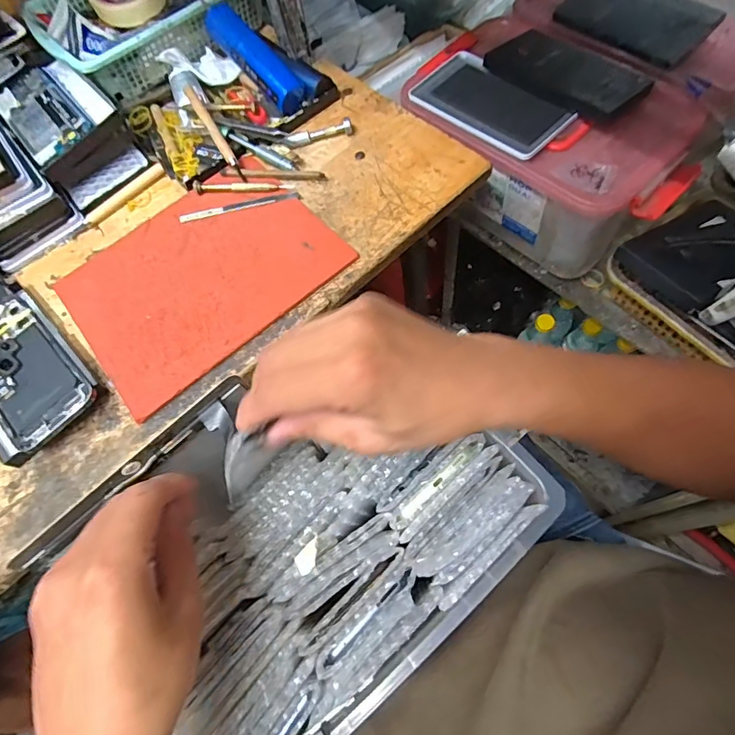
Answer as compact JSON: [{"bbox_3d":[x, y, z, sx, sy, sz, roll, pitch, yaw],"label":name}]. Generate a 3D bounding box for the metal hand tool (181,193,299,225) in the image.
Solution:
[{"bbox_3d":[-0.137,-0.172,0.504,0.128,0.004,0.011,-13,65,2],"label":"metal hand tool"}]

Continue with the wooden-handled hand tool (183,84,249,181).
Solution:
[{"bbox_3d":[-0.166,-0.256,0.517,0.012,0.012,0.124,-32,89,-10],"label":"wooden-handled hand tool"}]

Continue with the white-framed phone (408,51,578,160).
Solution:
[{"bbox_3d":[0.142,-0.310,0.561,0.090,0.010,0.177,-43,69,-7],"label":"white-framed phone"}]

